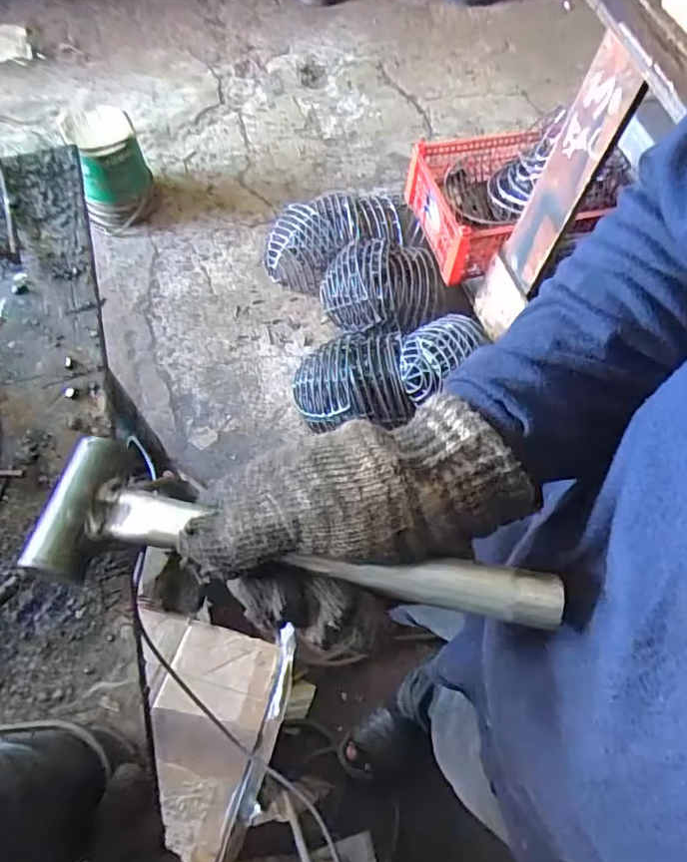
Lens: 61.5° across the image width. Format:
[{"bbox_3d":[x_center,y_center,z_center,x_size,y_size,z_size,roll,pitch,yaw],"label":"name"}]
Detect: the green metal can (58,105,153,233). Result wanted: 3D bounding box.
[{"bbox_3d":[-0.594,-0.668,1.483,0.167,0.229,0.182,1,64,-3],"label":"green metal can"}]

